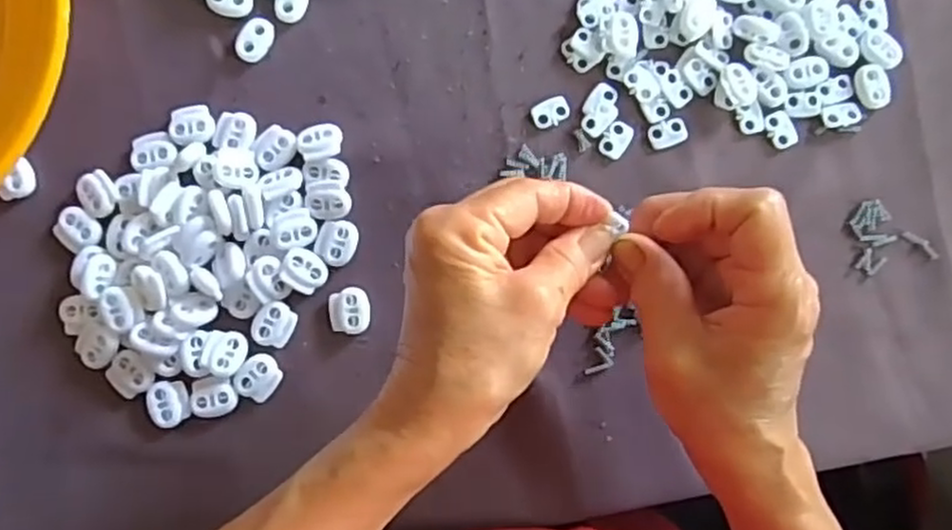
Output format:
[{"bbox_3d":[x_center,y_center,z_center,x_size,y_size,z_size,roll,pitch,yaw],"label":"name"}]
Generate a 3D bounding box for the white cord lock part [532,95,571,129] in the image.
[{"bbox_3d":[0.038,-0.077,0.366,0.019,0.004,0.013,-20,85,-3],"label":"white cord lock part"}]

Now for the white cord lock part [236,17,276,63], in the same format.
[{"bbox_3d":[-0.110,-0.112,0.365,0.014,0.004,0.023,27,85,1],"label":"white cord lock part"}]

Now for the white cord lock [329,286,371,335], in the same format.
[{"bbox_3d":[-0.061,0.022,0.354,0.020,0.004,0.022,0,85,-1],"label":"white cord lock"}]

